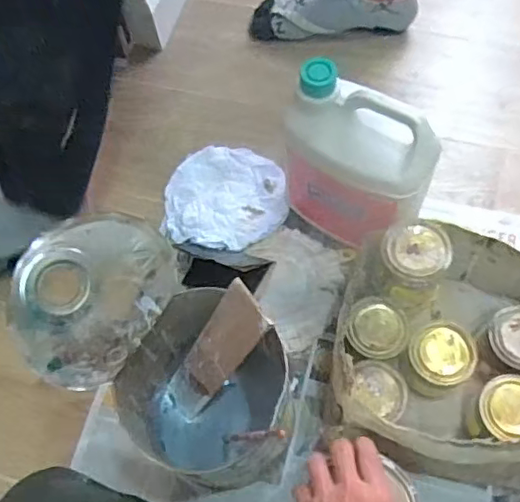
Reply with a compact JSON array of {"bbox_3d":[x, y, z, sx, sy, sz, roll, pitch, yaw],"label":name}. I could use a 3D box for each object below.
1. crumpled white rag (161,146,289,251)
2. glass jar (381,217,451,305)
[{"bbox_3d":[-0.050,-0.077,0.836,0.172,0.024,0.173,-3,64,3],"label":"crumpled white rag"},{"bbox_3d":[0.168,0.017,0.651,0.075,0.086,0.078,-2,64,3],"label":"glass jar"}]

